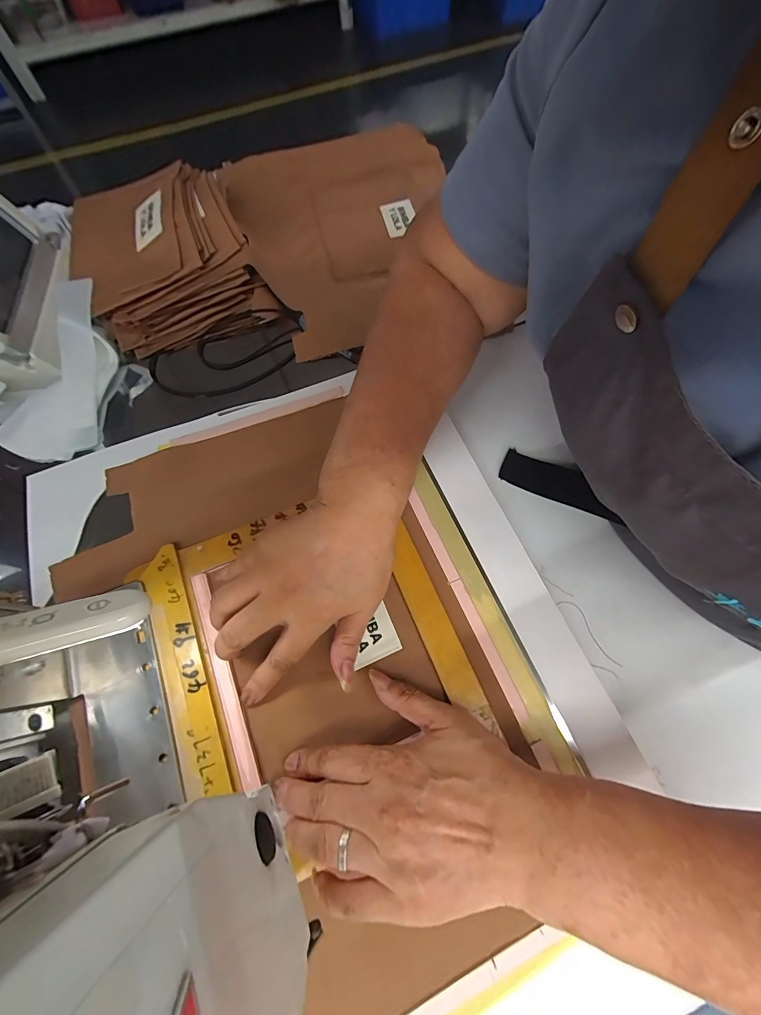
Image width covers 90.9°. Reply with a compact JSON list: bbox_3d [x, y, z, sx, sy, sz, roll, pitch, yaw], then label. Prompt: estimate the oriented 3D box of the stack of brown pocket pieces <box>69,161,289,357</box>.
[{"bbox_3d":[-0.242,-0.290,0.412,0.174,0.066,0.227,-26,71,-13],"label":"stack of brown pocket pieces"}]

